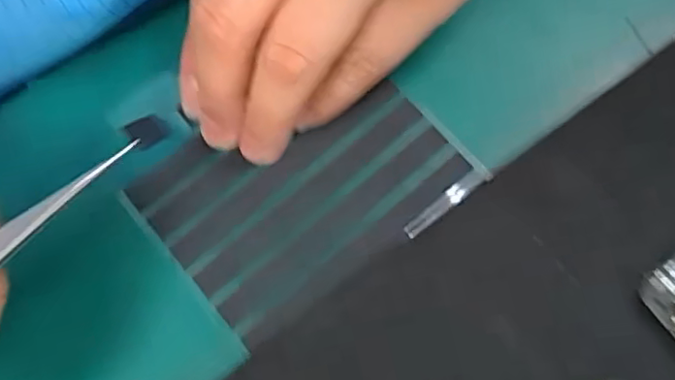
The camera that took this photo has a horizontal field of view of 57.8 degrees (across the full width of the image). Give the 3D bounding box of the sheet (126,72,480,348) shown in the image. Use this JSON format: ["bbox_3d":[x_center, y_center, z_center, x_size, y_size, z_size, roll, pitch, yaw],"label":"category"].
[{"bbox_3d":[-0.012,-0.001,0.199,0.093,0.005,0.066,-35,74,-5],"label":"sheet"}]

